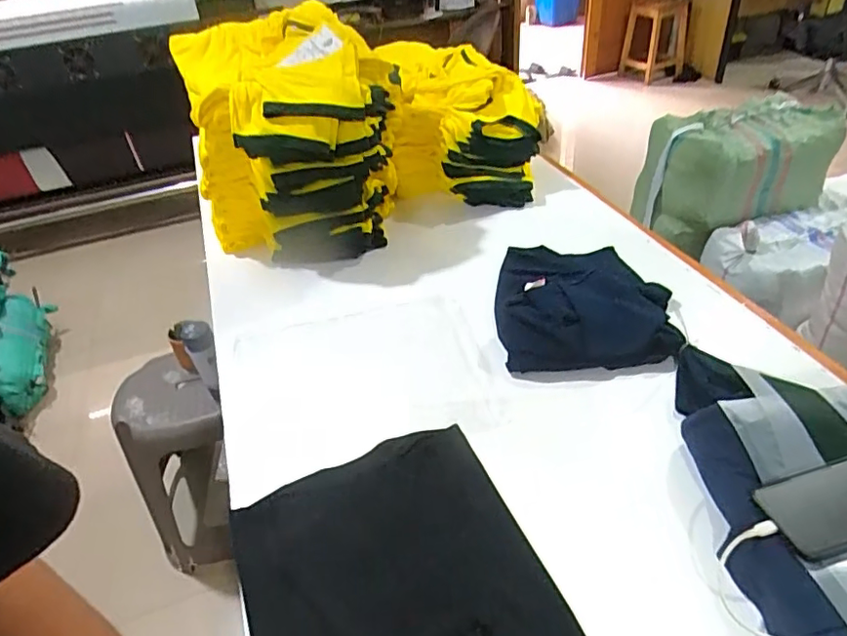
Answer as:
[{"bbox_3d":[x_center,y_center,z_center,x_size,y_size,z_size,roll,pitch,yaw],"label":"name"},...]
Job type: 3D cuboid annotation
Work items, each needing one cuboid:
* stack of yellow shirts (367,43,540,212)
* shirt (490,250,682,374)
[{"bbox_3d":[0.088,-0.445,1.252,0.317,0.264,0.395,-1,39,7],"label":"stack of yellow shirts"},{"bbox_3d":[0.245,-0.031,0.877,0.260,0.059,0.304,1,40,9],"label":"shirt"}]

